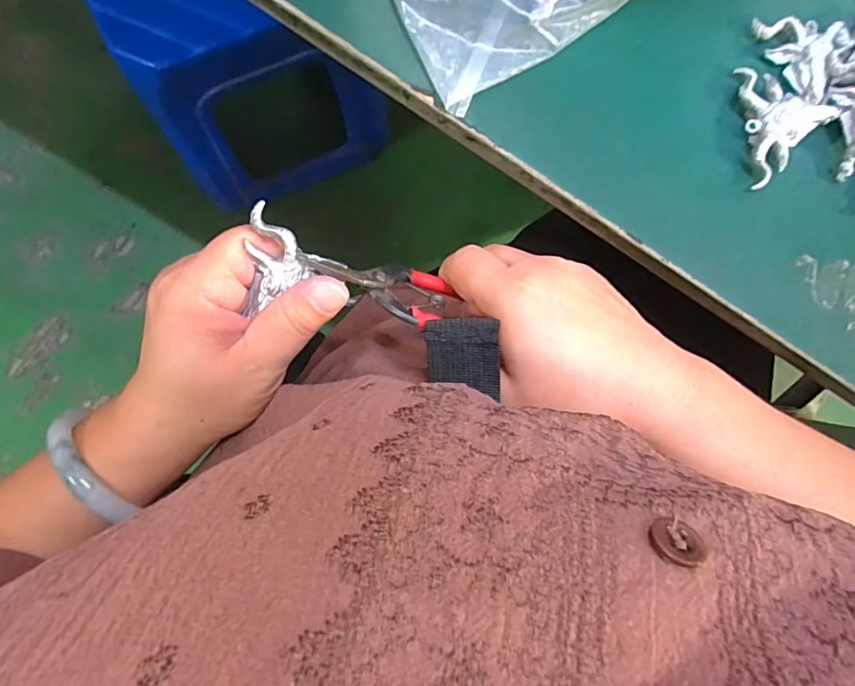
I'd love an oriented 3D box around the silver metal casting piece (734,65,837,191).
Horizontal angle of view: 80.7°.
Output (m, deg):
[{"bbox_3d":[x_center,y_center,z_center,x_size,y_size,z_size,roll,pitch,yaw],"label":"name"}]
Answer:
[{"bbox_3d":[0.186,-0.115,0.259,0.044,0.012,0.059,-10,92,-6],"label":"silver metal casting piece"}]

